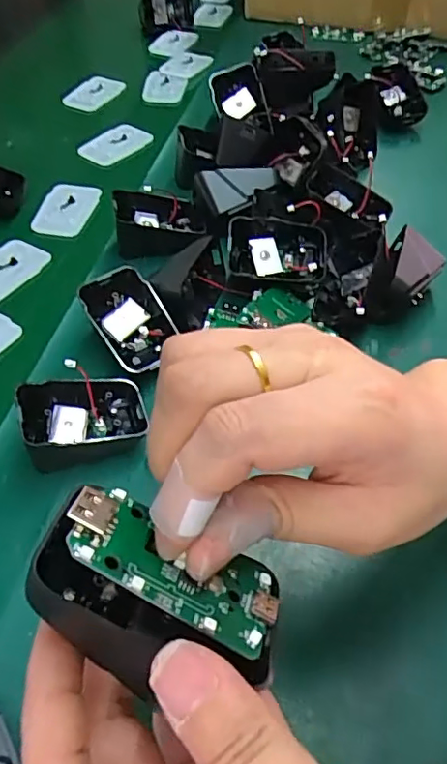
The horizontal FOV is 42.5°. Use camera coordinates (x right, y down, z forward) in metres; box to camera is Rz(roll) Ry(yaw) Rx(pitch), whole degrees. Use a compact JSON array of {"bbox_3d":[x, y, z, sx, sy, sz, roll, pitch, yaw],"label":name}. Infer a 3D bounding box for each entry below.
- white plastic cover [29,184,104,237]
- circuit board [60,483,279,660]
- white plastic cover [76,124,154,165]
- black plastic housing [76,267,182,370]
[{"bbox_3d":[-0.133,-0.147,0.487,0.043,0.005,0.065,11,52,8],"label":"white plastic cover"},{"bbox_3d":[-0.014,0.050,0.162,0.062,0.005,0.029,30,27,-2],"label":"circuit board"},{"bbox_3d":[-0.104,-0.231,0.553,0.064,0.006,0.035,-40,78,-21],"label":"white plastic cover"},{"bbox_3d":[-0.059,-0.041,0.366,0.043,0.022,0.064,-32,79,-2],"label":"black plastic housing"}]

